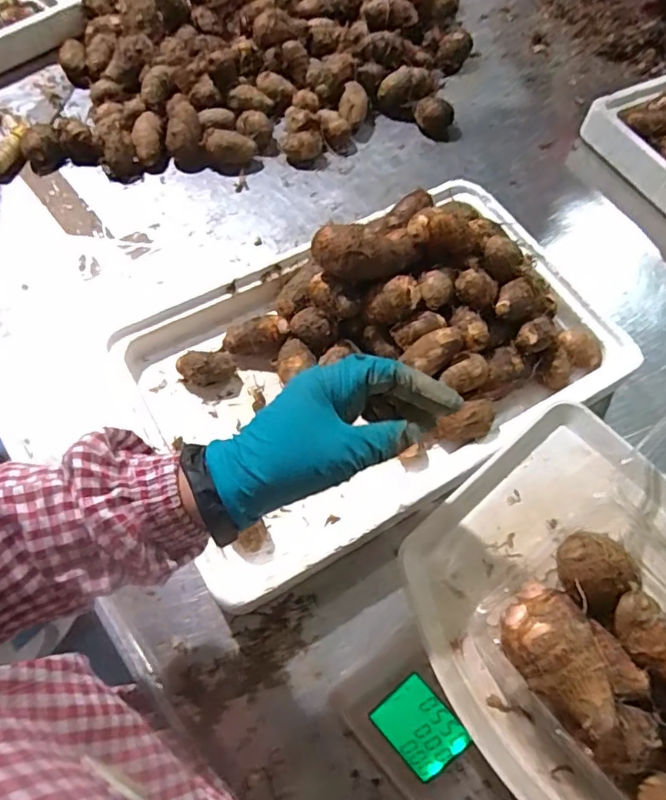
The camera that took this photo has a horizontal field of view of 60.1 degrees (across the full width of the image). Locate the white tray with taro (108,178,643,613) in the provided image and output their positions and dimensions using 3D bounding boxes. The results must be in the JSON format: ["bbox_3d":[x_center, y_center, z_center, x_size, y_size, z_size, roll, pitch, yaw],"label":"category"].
[{"bbox_3d":[0.039,-0.051,0.547,0.459,0.123,0.295,-29,67,-17],"label":"white tray with taro"}]

